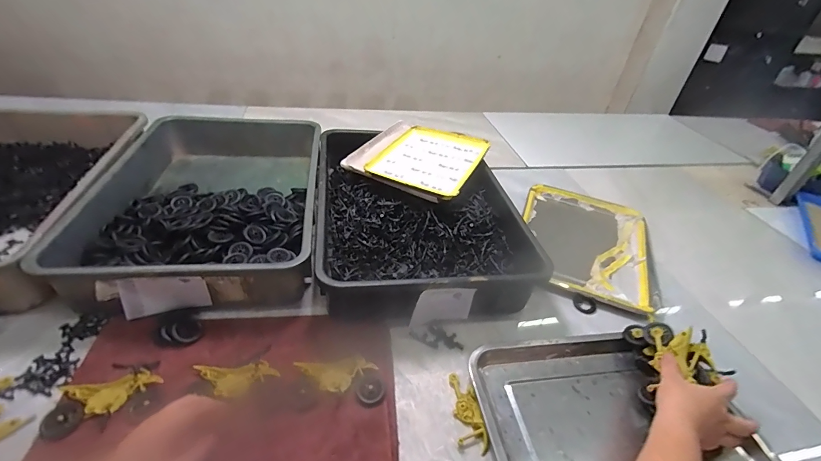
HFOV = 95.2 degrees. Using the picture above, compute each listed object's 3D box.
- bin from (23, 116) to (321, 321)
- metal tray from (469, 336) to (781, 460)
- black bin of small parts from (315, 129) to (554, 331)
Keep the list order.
[{"bbox_3d":[-0.368,-0.075,0.726,0.359,0.094,0.528,-2,39,-11],"label":"bin"},{"bbox_3d":[0.262,0.249,0.481,0.335,0.027,0.265,-1,39,-11],"label":"metal tray"},{"bbox_3d":[0.009,-0.044,0.754,0.361,0.106,0.511,-2,39,-11],"label":"black bin of small parts"}]

